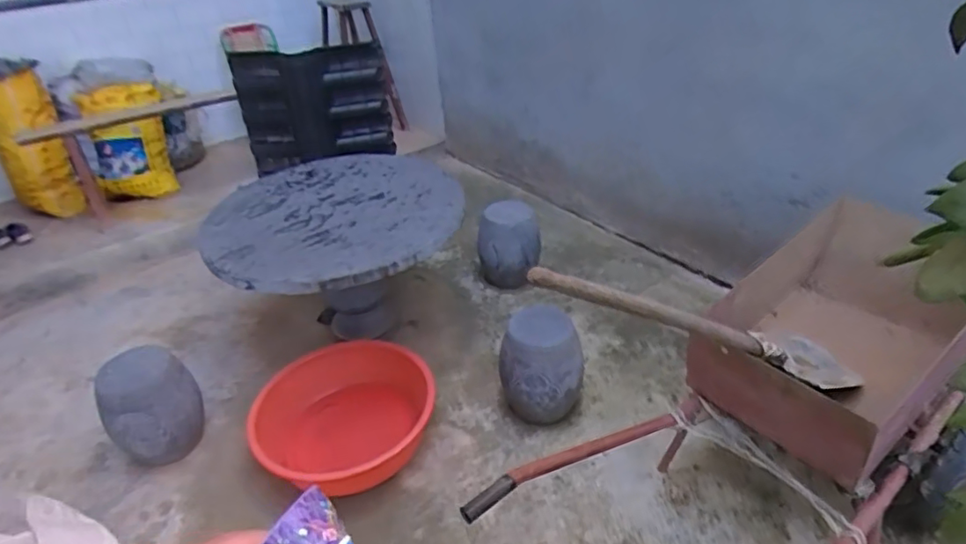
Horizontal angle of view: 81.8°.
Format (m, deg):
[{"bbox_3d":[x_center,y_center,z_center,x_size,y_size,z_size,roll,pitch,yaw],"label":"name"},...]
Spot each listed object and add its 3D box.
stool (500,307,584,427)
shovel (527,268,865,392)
[{"bbox_3d":[0.177,0.278,1.773,0.249,0.310,0.229,-6,32,-1],"label":"stool"},{"bbox_3d":[0.478,0.120,1.172,0.982,0.066,0.146,17,21,-31],"label":"shovel"}]

